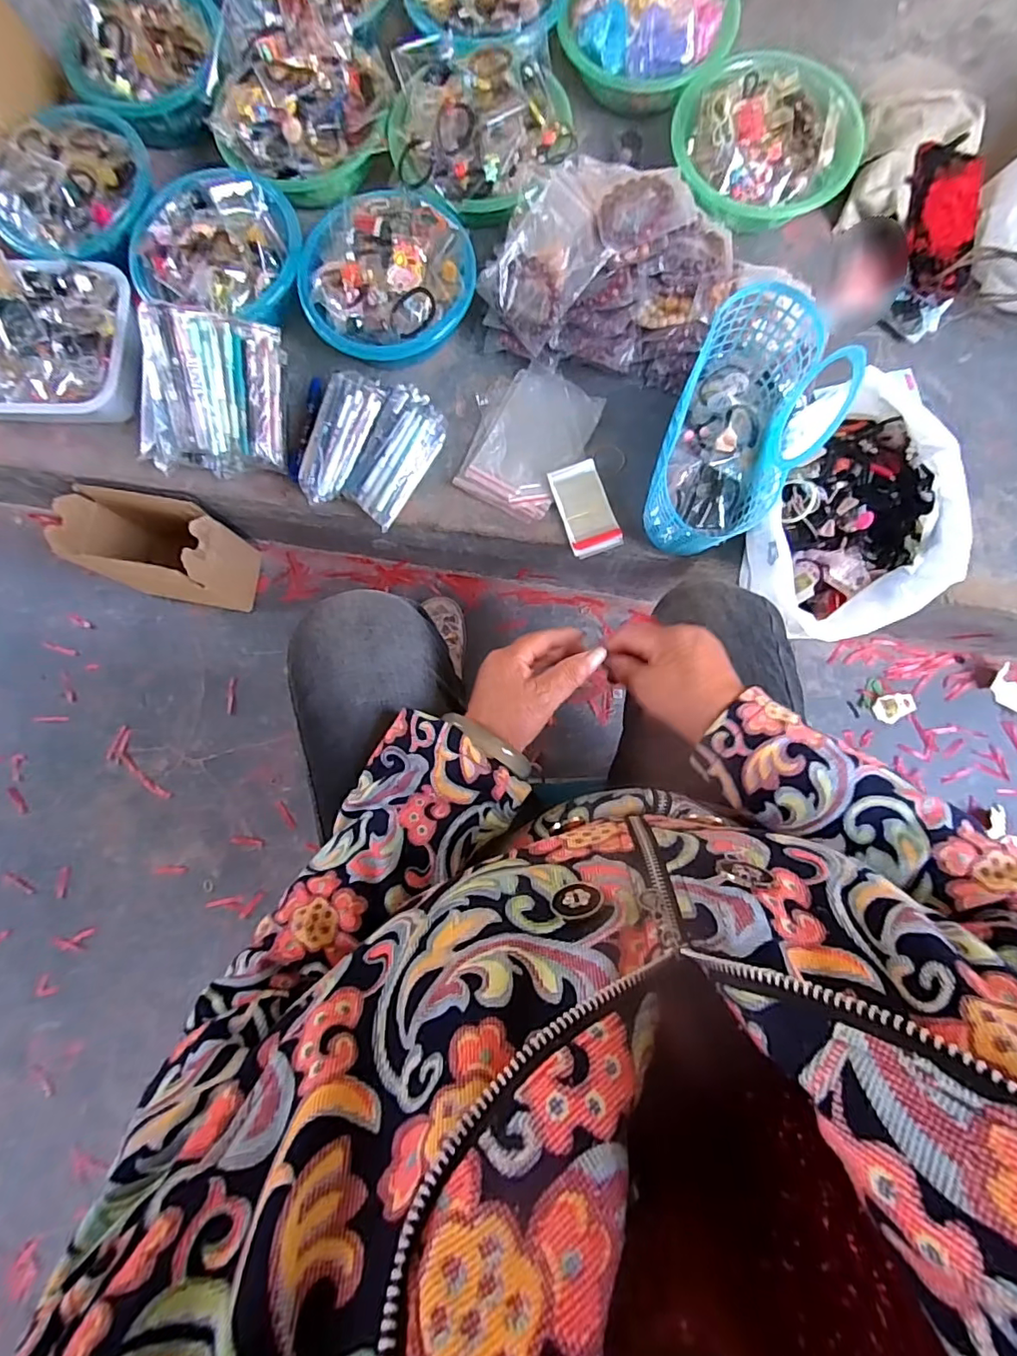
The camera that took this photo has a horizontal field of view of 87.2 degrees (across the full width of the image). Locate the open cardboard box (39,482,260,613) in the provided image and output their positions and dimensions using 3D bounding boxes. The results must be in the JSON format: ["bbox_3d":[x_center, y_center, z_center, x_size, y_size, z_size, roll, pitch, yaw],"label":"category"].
[{"bbox_3d":[-0.524,-0.195,0.820,0.211,0.169,0.118,10,83,3],"label":"open cardboard box"}]

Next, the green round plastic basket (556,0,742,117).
[{"bbox_3d":[0.190,-0.883,0.730,0.230,0.091,0.195,14,83,3],"label":"green round plastic basket"}]

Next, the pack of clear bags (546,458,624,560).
[{"bbox_3d":[0.102,-0.223,0.702,0.068,0.014,0.123,-18,83,-1],"label":"pack of clear bags"}]

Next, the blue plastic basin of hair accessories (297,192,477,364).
[{"bbox_3d":[-0.156,-0.515,0.700,0.213,0.074,0.189,-25,83,-2],"label":"blue plastic basin of hair accessories"}]

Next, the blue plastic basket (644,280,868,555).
[{"bbox_3d":[0.270,-0.286,0.630,0.160,0.144,0.271,23,84,4],"label":"blue plastic basket"}]

